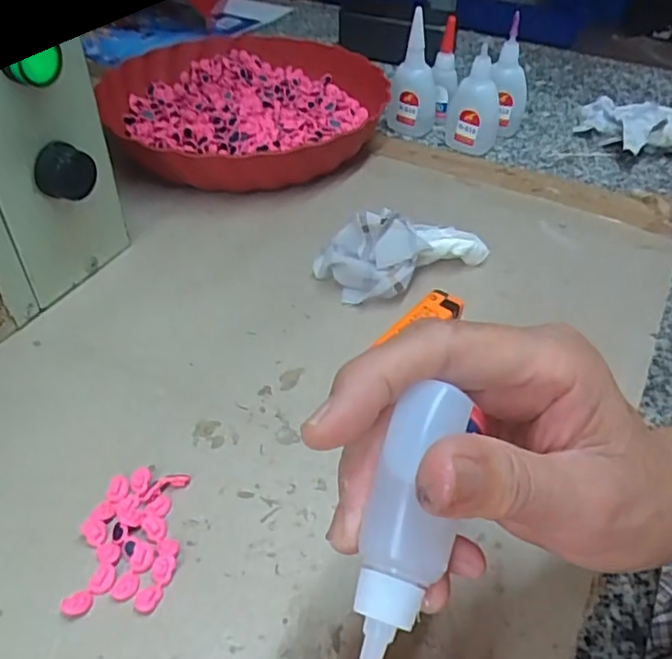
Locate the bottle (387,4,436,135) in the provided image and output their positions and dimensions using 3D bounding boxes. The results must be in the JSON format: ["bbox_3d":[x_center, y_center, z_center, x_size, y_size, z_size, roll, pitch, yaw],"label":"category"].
[{"bbox_3d":[0.069,-0.221,0.546,0.039,0.094,0.031,10,42,8],"label":"bottle"}]

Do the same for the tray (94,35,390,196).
[{"bbox_3d":[-0.073,-0.190,0.544,0.216,0.050,0.244,-19,46,-22],"label":"tray"}]

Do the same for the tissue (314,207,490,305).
[{"bbox_3d":[0.042,-0.053,0.405,0.101,0.039,0.059,-22,48,-25],"label":"tissue"}]

